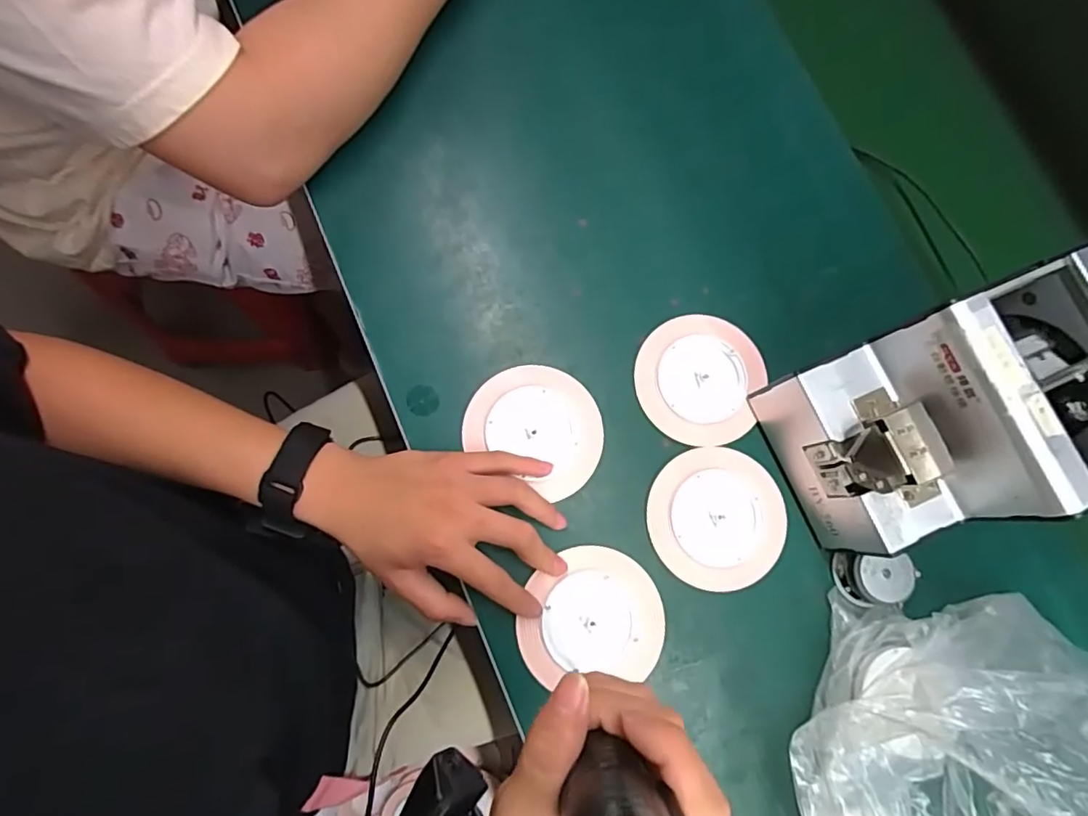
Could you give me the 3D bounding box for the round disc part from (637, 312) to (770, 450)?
[{"bbox_3d":[0.119,-0.023,0.433,0.095,0.004,0.098,1,78,-4],"label":"round disc part"}]

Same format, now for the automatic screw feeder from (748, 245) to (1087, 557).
[{"bbox_3d":[0.264,0.004,0.365,0.175,0.144,0.125,-19,80,-6],"label":"automatic screw feeder"}]

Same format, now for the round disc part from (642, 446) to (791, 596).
[{"bbox_3d":[0.127,0.080,0.413,0.098,0.004,0.099,0,76,0],"label":"round disc part"}]

